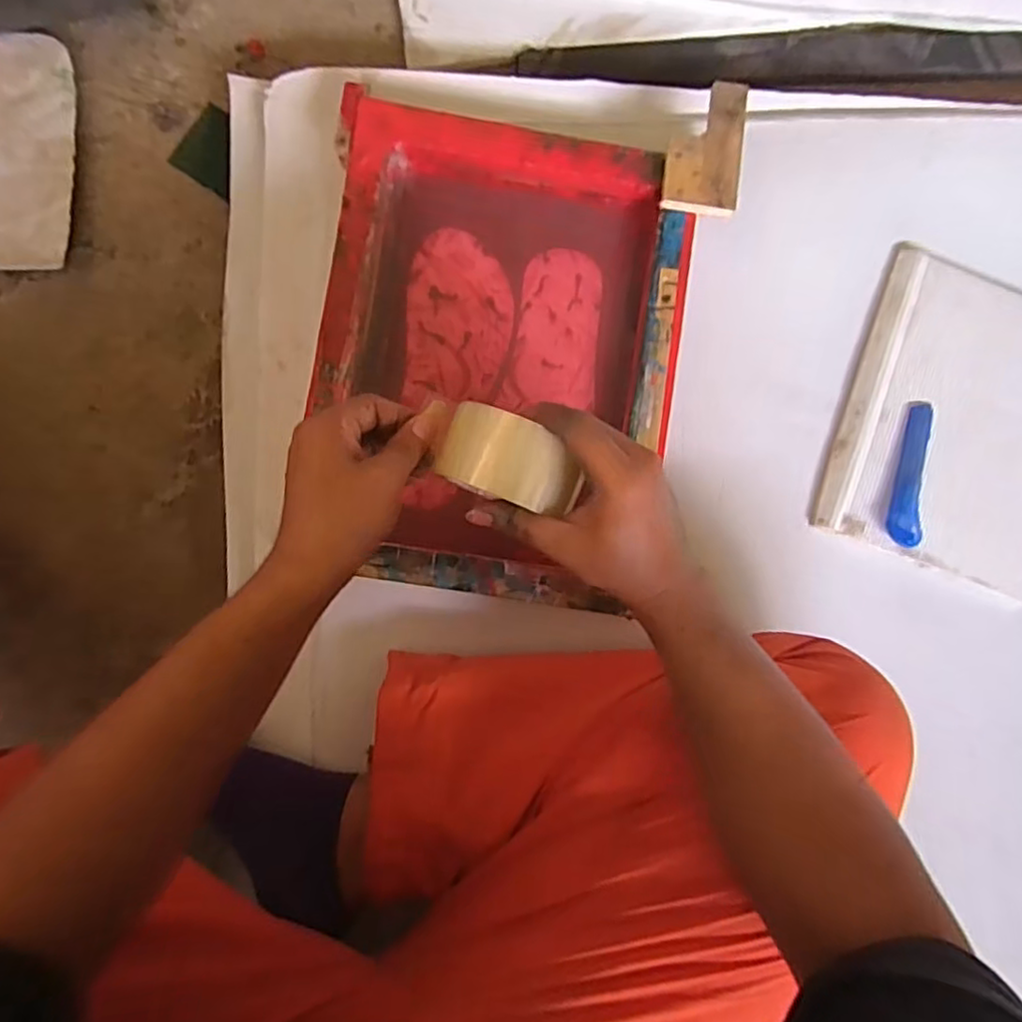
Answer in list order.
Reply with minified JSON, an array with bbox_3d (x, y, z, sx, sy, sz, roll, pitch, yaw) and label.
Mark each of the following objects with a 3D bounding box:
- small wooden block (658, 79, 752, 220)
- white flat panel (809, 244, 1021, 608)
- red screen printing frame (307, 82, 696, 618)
[{"bbox_3d":[0.174,-0.325,0.591,0.064,0.018,0.118,6,86,-4],"label":"small wooden block"},{"bbox_3d":[0.448,-0.083,0.644,0.234,0.024,0.288,20,85,-3],"label":"white flat panel"},{"bbox_3d":[-0.014,-0.135,0.611,0.314,0.064,0.415,8,86,-4],"label":"red screen printing frame"}]

